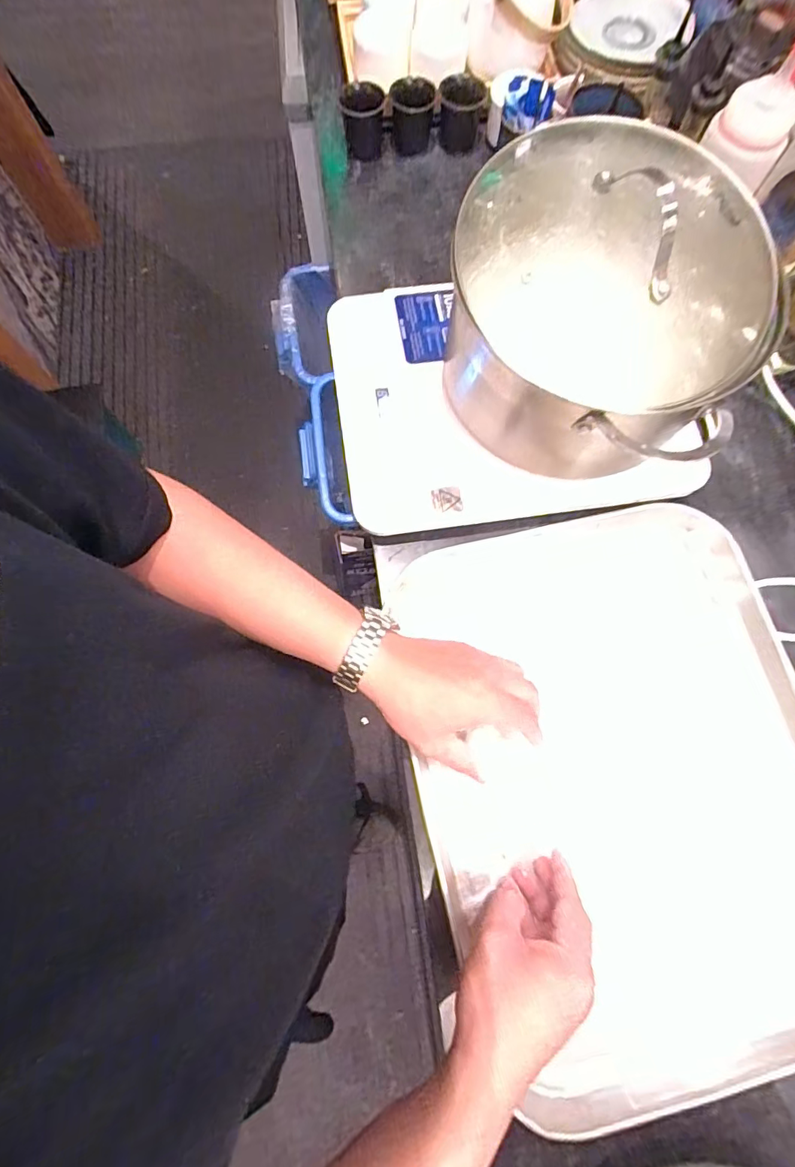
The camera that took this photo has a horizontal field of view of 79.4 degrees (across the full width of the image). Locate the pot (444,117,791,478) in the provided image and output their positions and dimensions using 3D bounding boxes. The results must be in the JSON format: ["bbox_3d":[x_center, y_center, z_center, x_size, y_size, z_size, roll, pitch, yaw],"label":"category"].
[{"bbox_3d":[0.178,-0.241,0.428,0.275,0.164,0.255,38,77,9],"label":"pot"}]

